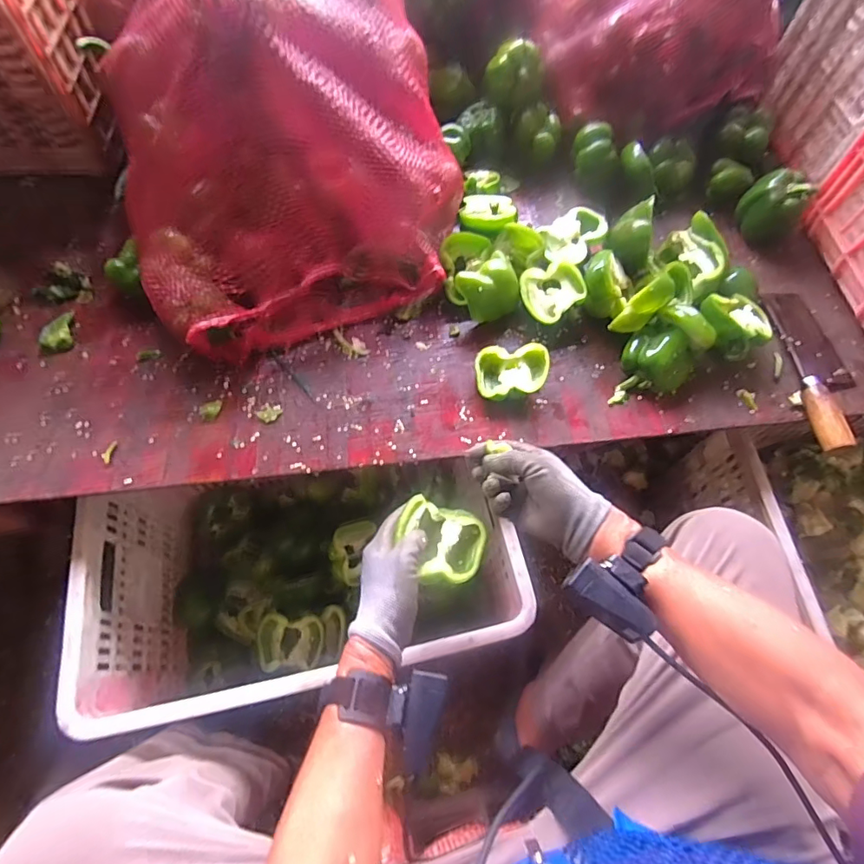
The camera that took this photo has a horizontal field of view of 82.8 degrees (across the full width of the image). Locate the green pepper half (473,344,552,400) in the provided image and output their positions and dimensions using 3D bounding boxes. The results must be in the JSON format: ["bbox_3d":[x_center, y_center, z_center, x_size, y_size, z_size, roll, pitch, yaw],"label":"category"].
[{"bbox_3d":[0.094,-0.070,0.583,0.081,0.043,0.063,-2,65,-4],"label":"green pepper half"}]

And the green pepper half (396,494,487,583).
[{"bbox_3d":[0.009,0.107,0.481,0.082,0.031,0.070,17,65,5],"label":"green pepper half"}]

